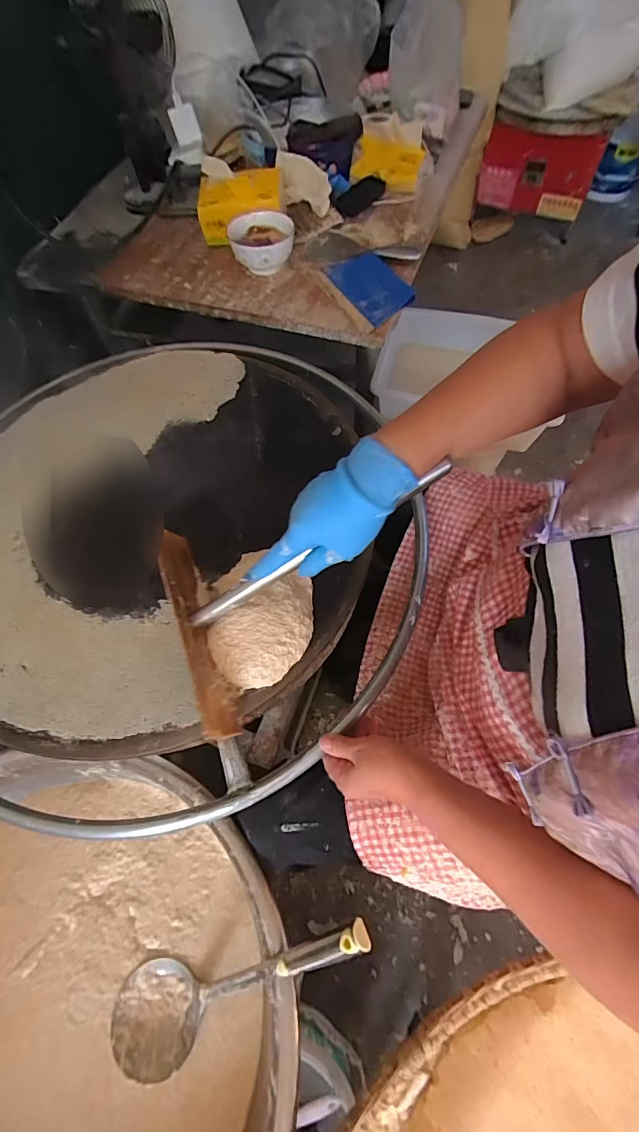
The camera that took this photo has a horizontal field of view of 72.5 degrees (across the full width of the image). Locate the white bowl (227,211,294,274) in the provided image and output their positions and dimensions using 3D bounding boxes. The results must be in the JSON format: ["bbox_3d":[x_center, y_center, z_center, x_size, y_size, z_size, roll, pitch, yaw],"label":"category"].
[{"bbox_3d":[-0.106,-0.593,0.808,0.115,0.062,0.124,-1,63,2],"label":"white bowl"}]

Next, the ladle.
[{"bbox_3d":[-0.095,0.467,0.478,0.375,0.069,0.107,-39,63,23],"label":"ladle"}]

